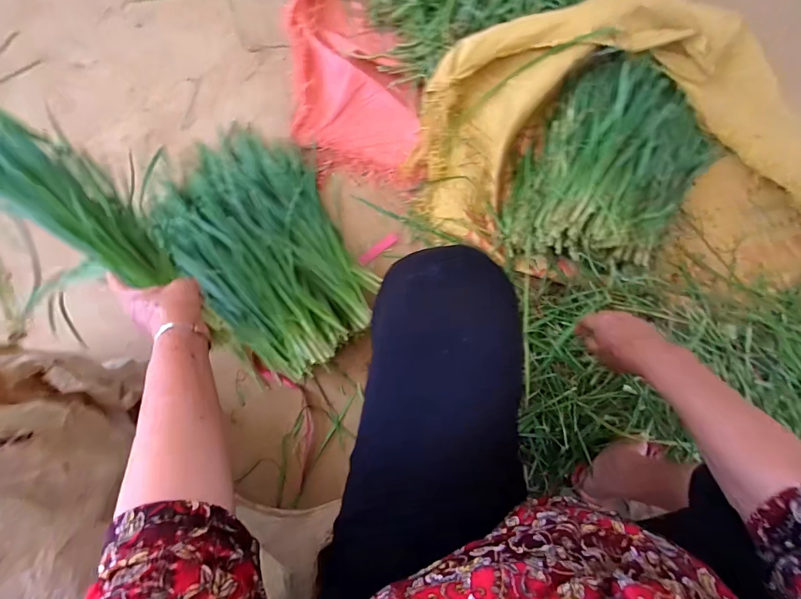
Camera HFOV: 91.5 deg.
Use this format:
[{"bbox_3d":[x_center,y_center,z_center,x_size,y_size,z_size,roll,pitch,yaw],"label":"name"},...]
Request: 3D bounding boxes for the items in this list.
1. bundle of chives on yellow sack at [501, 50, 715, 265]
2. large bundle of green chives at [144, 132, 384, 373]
[{"bbox_3d":[0.438,-0.263,0.756,0.349,0.147,0.480,29,81,2],"label":"bundle of chives on yellow sack"},{"bbox_3d":[-0.263,-0.117,0.725,0.302,0.101,0.478,-31,84,-7],"label":"large bundle of green chives"}]

